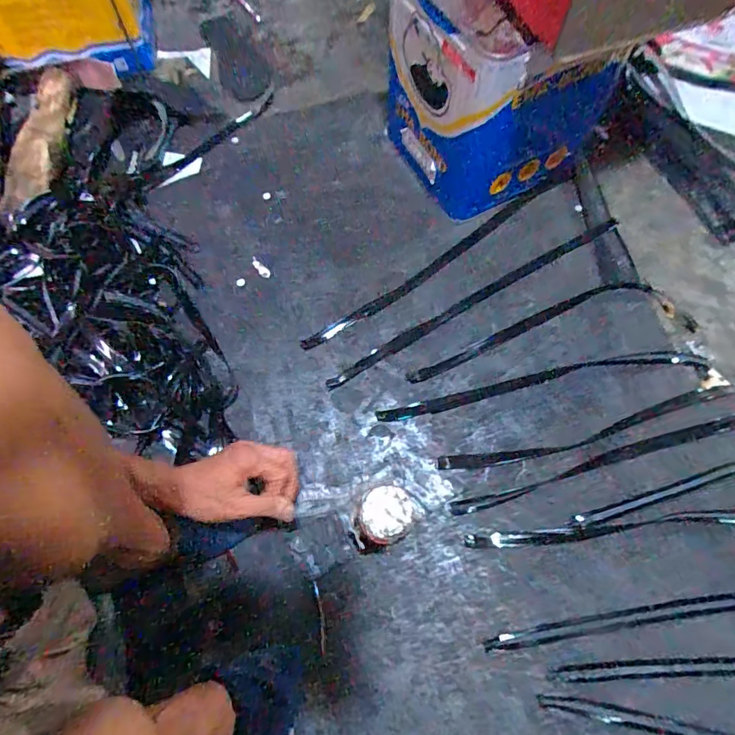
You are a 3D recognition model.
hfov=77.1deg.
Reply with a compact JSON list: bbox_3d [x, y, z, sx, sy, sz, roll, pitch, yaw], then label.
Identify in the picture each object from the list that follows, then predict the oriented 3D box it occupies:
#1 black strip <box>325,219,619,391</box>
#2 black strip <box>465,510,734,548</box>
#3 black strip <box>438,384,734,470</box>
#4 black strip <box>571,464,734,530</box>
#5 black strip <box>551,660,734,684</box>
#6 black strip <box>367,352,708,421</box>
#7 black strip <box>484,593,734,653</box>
[{"bbox_3d":[0.158,-0.101,0.667,0.494,0.014,0.028,-29,73,-10],"label":"black strip"},{"bbox_3d":[0.361,0.190,0.555,0.476,0.009,0.025,-3,70,-1],"label":"black strip"},{"bbox_3d":[0.326,0.074,0.599,0.474,0.020,0.030,-13,71,-5],"label":"black strip"},{"bbox_3d":[0.477,0.138,0.574,0.463,0.014,0.038,-10,70,-3],"label":"black strip"},{"bbox_3d":[0.435,0.322,0.491,0.463,0.014,0.020,-1,70,0],"label":"black strip"},{"bbox_3d":[0.239,0.020,0.621,0.451,0.018,0.034,-9,70,-3],"label":"black strip"},{"bbox_3d":[0.354,0.273,0.517,0.441,0.012,0.021,-8,70,-3],"label":"black strip"}]

